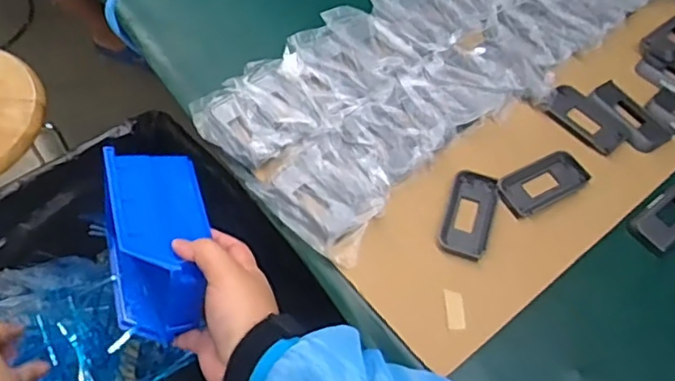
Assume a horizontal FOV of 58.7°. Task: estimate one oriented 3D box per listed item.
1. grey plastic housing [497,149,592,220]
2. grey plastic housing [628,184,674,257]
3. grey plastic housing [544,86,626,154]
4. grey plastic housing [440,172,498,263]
[{"bbox_3d":[0.169,-0.008,0.497,0.077,0.009,0.039,-25,62,-20],"label":"grey plastic housing"},{"bbox_3d":[0.273,0.018,0.488,0.078,0.011,0.035,-33,65,-23],"label":"grey plastic housing"},{"bbox_3d":[0.222,-0.065,0.535,0.071,0.010,0.036,41,63,20],"label":"grey plastic housing"},{"bbox_3d":[0.105,0.020,0.479,0.036,0.013,0.076,17,57,7],"label":"grey plastic housing"}]

